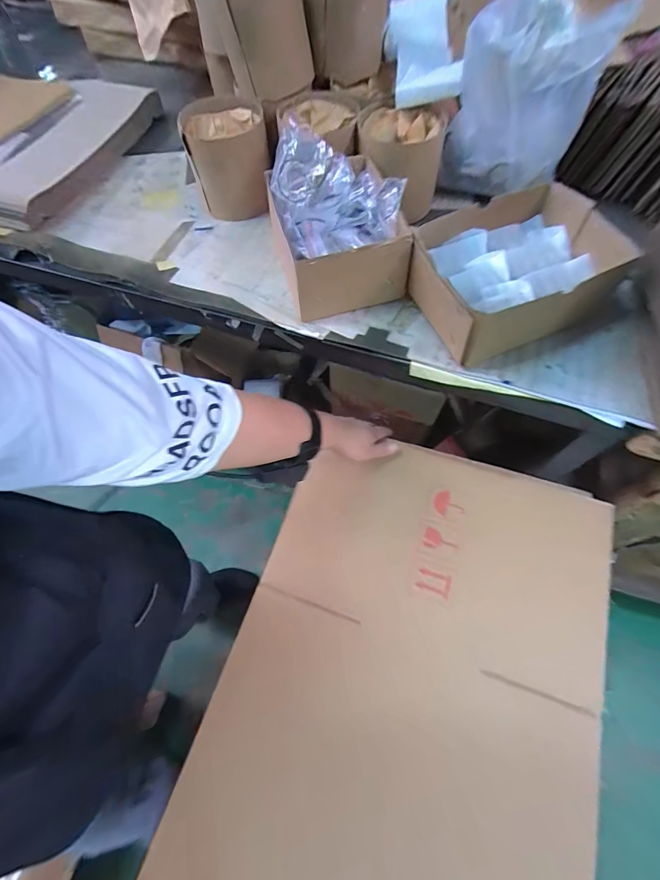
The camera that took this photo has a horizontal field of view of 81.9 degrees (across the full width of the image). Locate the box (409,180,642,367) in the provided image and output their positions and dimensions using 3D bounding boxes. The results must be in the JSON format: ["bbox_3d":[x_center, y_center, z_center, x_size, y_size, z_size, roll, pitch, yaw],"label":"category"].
[{"bbox_3d":[0.219,-0.205,0.462,0.223,0.081,0.160,-19,65,-9],"label":"box"}]

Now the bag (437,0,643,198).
[{"bbox_3d":[0.254,-0.448,0.510,0.172,0.196,0.068,3,64,2],"label":"bag"}]

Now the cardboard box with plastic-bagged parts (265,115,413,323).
[{"bbox_3d":[0.008,-0.286,0.502,0.151,0.117,0.198,-12,64,-6],"label":"cardboard box with plastic-bagged parts"}]

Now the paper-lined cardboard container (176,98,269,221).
[{"bbox_3d":[-0.157,-0.440,0.605,0.123,0.117,0.124,-20,65,-10],"label":"paper-lined cardboard container"}]

